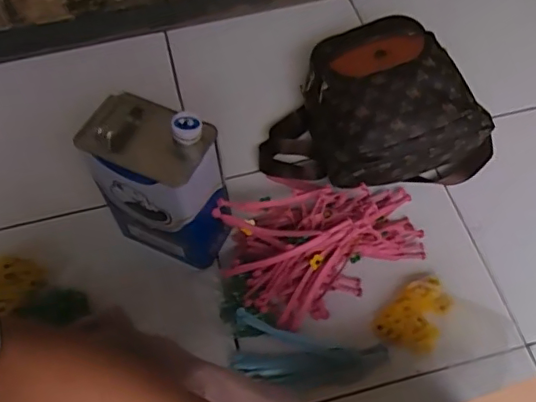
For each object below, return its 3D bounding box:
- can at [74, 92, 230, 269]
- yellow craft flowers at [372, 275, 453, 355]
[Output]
[{"bbox_3d":[-0.147,-0.021,0.794,0.171,0.249,0.106,24,63,15],"label":"can"},{"bbox_3d":[0.213,0.160,0.807,0.086,0.021,0.112,26,63,17],"label":"yellow craft flowers"}]

